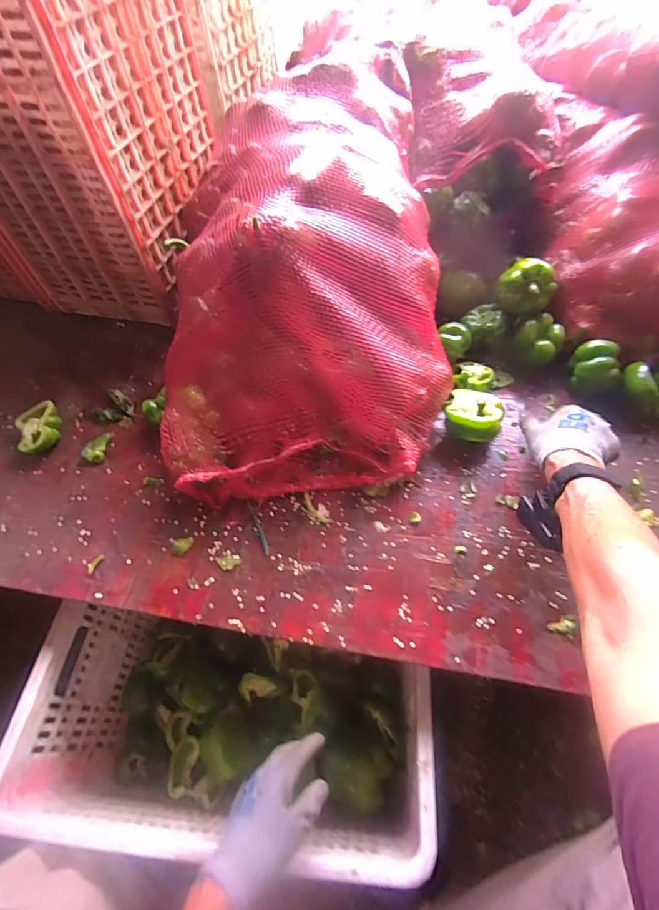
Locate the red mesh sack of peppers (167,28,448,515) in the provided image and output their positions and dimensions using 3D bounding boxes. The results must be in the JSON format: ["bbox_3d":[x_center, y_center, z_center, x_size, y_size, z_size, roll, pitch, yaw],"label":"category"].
[{"bbox_3d":[-0.039,-0.273,0.598,0.377,0.274,0.625,-3,57,3],"label":"red mesh sack of peppers"}]

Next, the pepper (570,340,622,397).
[{"bbox_3d":[0.391,-0.127,0.601,0.053,0.055,0.071,2,58,6],"label":"pepper"}]

